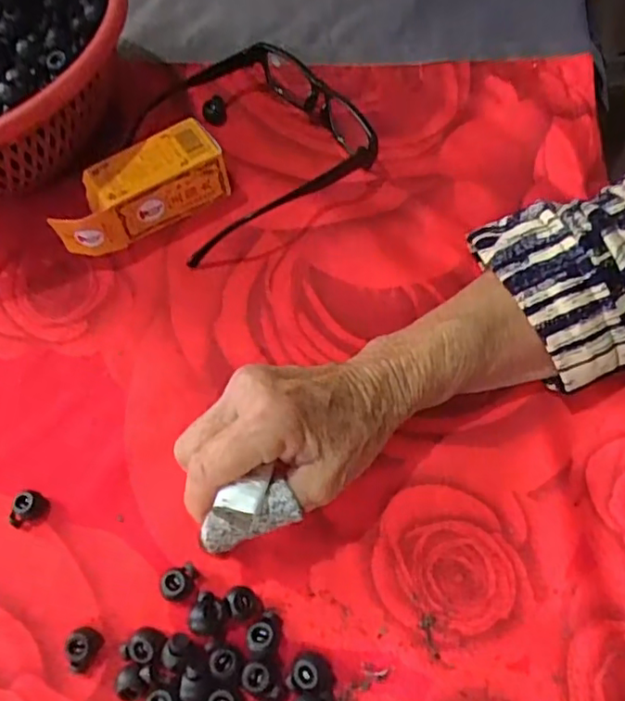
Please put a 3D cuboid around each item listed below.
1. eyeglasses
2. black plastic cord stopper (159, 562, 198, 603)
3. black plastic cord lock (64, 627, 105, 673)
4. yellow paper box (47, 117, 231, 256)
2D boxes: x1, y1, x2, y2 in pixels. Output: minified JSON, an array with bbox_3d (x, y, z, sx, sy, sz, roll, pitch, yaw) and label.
[{"bbox_3d":[-0.048,-0.147,0.429,0.143,0.039,0.160,-27,60,-10],"label":"eyeglasses"},{"bbox_3d":[-0.065,0.112,0.301,0.014,0.012,0.018,6,62,7],"label":"black plastic cord stopper"},{"bbox_3d":[-0.108,0.140,0.292,0.014,0.011,0.018,29,66,18],"label":"black plastic cord lock"},{"bbox_3d":[-0.113,-0.104,0.405,0.115,0.040,0.040,-29,64,-11],"label":"yellow paper box"}]

